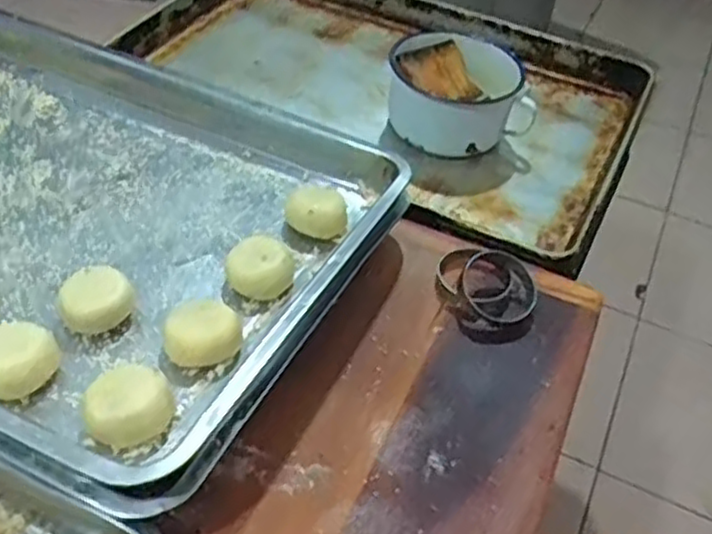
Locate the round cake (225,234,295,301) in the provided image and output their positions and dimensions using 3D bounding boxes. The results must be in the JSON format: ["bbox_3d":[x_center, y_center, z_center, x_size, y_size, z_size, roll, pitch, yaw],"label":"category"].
[{"bbox_3d":[-0.074,0.001,0.592,0.053,0.035,0.051,-8,46,-14],"label":"round cake"}]

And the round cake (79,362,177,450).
[{"bbox_3d":[-0.144,0.091,0.482,0.048,0.042,0.048,4,44,-3],"label":"round cake"}]

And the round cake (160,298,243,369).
[{"bbox_3d":[-0.109,0.049,0.534,0.053,0.032,0.041,4,44,-3],"label":"round cake"}]

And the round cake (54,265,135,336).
[{"bbox_3d":[-0.190,0.025,0.550,0.051,0.028,0.046,-15,48,-21],"label":"round cake"}]

